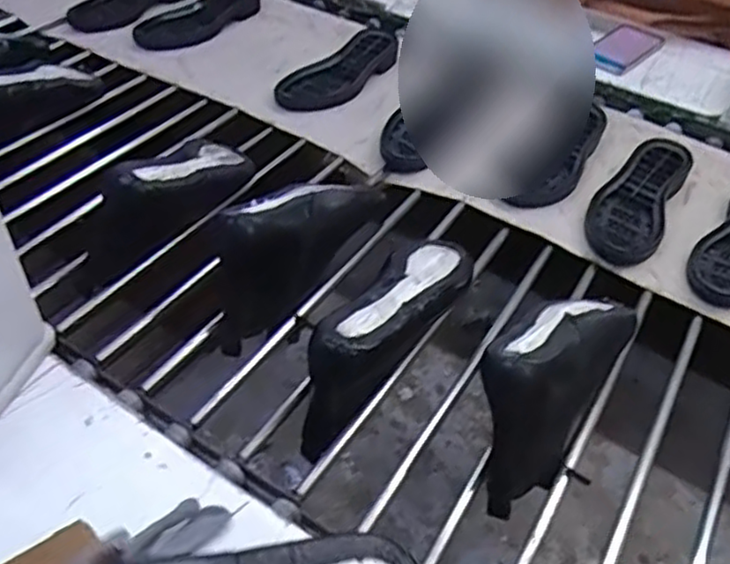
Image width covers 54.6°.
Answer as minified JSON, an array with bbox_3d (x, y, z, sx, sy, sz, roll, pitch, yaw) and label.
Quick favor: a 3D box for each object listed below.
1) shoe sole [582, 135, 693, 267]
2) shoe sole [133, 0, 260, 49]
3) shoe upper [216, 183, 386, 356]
[{"bbox_3d":[0.336,-0.109,0.871,0.089,0.031,0.243,24,47,18],"label":"shoe sole"},{"bbox_3d":[-0.255,-0.455,1.183,0.094,0.029,0.326,21,46,15],"label":"shoe sole"},{"bbox_3d":[-0.070,-0.048,0.728,0.081,0.113,0.253,21,46,16],"label":"shoe upper"}]

